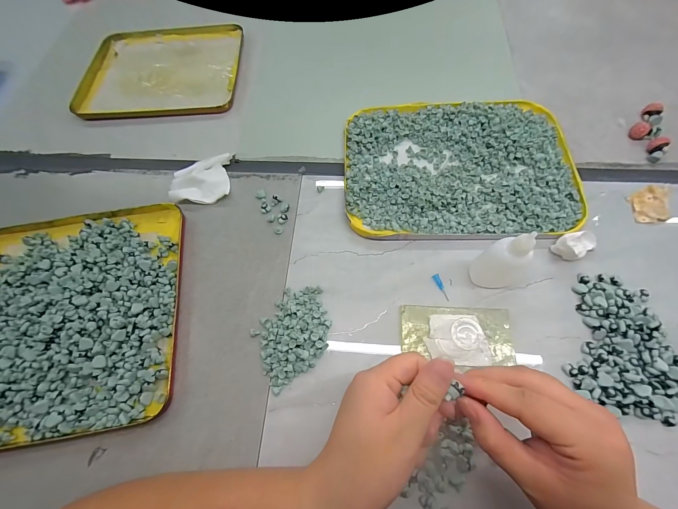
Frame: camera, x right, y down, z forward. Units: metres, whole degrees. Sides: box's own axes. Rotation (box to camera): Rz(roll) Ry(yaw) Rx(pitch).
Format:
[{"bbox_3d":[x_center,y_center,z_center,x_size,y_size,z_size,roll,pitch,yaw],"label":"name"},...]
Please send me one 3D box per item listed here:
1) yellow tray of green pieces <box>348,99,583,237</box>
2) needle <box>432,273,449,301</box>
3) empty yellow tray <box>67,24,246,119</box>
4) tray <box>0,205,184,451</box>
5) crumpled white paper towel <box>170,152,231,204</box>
[{"bbox_3d":[0.145,-0.113,0.369,0.269,0.024,0.199,-1,69,4],"label":"yellow tray of green pieces"},{"bbox_3d":[0.109,0.034,0.314,0.007,0.004,0.031,-21,69,-4],"label":"needle"},{"bbox_3d":[-0.288,-0.301,0.484,0.248,0.023,0.210,-4,69,3],"label":"empty yellow tray"},{"bbox_3d":[-0.295,0.057,0.311,0.249,0.025,0.242,-9,69,1],"label":"tray"},{"bbox_3d":[-0.179,-0.098,0.388,0.073,0.015,0.075,-4,69,3],"label":"crumpled white paper towel"}]

